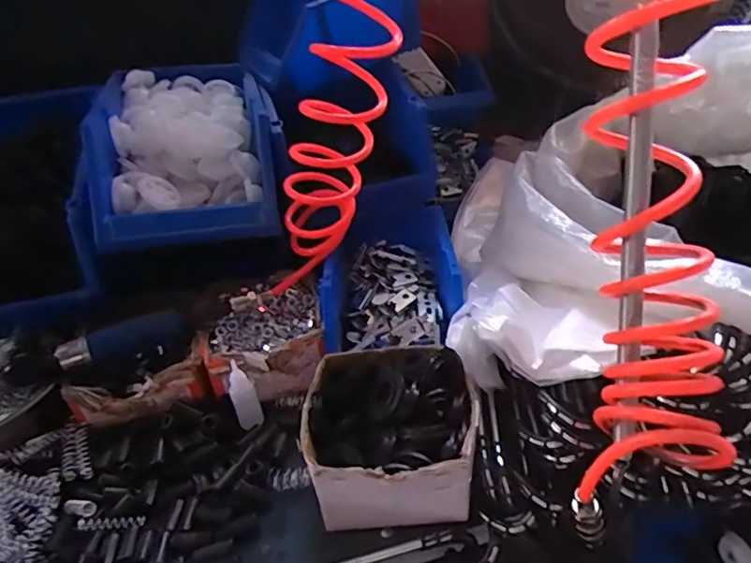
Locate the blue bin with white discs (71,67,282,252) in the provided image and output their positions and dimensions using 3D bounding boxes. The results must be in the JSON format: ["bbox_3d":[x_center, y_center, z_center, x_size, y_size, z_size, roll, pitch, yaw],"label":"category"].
[{"bbox_3d":[-0.242,-0.179,0.707,0.231,0.147,0.333,-11,32,-8],"label":"blue bin with white discs"}]

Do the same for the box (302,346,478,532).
[{"bbox_3d":[0.013,0.131,0.481,0.147,0.082,0.156,-3,32,4],"label":"box"}]

